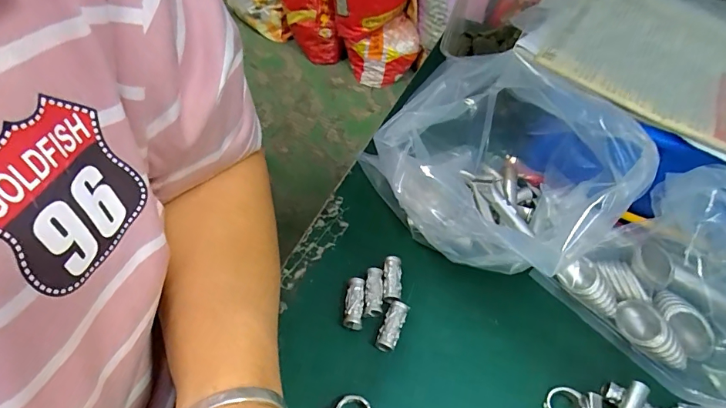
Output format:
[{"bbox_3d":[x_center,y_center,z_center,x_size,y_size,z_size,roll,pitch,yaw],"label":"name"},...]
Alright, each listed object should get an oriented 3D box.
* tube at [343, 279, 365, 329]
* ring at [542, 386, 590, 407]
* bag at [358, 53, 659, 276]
[{"bbox_3d":[-0.006,0.066,0.284,0.012,0.010,0.033,3,49,0],"label":"tube"},{"bbox_3d":[0.122,0.120,0.257,0.022,0.005,0.021,-11,58,17],"label":"ring"},{"bbox_3d":[0.083,-0.031,0.296,0.149,0.121,0.115,2,51,-6],"label":"bag"}]

